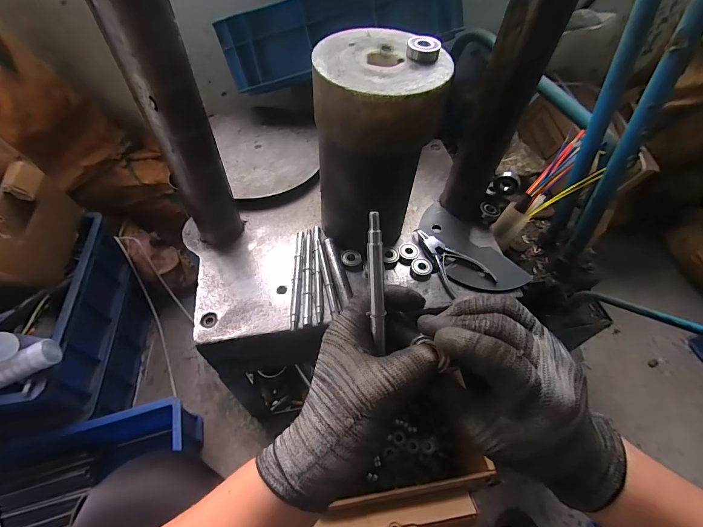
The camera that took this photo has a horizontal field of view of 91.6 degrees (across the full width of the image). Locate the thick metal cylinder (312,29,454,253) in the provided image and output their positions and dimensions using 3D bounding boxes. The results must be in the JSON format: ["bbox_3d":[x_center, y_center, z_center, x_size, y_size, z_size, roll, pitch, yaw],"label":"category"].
[{"bbox_3d":[0.028,-0.140,0.452,0.139,0.246,0.140,6,54,2],"label":"thick metal cylinder"}]

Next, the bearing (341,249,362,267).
[{"bbox_3d":[0.000,-0.009,0.509,0.029,0.007,0.028,2,54,-2],"label":"bearing"}]

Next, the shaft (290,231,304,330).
[{"bbox_3d":[-0.077,0.018,0.488,0.013,0.007,0.159,1,54,-2],"label":"shaft"}]

